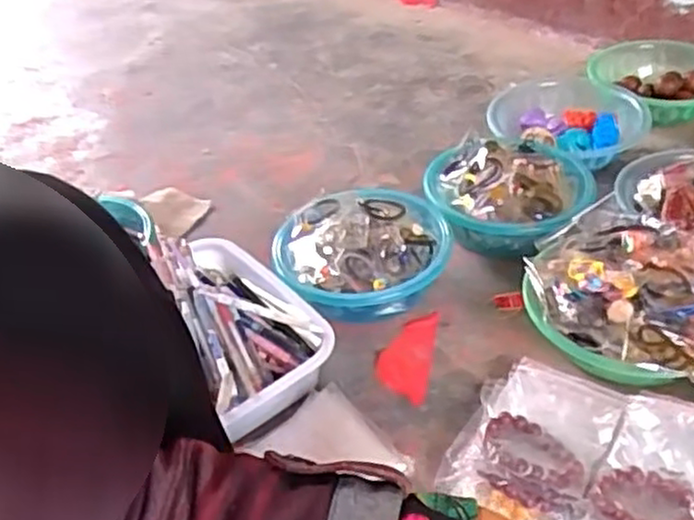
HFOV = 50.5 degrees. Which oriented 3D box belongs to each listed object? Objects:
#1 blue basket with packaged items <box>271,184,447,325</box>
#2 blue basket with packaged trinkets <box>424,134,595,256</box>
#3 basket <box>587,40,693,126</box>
[{"bbox_3d":[0.021,-0.001,0.953,0.215,0.101,0.208,-3,39,3],"label":"blue basket with packaged items"},{"bbox_3d":[0.220,-0.085,1.021,0.222,0.110,0.203,11,42,19],"label":"blue basket with packaged trinkets"},{"bbox_3d":[0.530,-0.295,1.246,0.236,0.077,0.216,3,40,11],"label":"basket"}]

